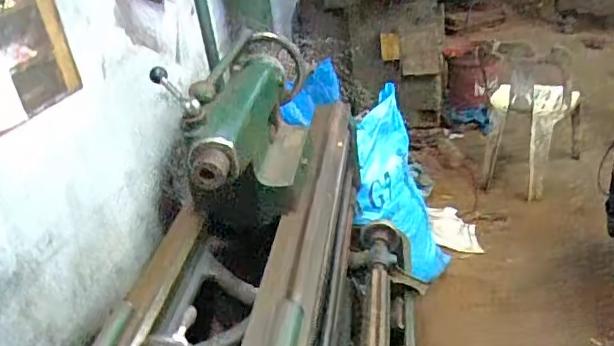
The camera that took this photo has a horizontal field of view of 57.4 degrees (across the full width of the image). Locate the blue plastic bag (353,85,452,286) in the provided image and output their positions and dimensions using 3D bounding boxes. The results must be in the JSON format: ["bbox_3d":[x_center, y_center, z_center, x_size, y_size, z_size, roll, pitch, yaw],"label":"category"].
[{"bbox_3d":[0.313,0.099,1.908,0.144,0.716,0.421,19,39,38],"label":"blue plastic bag"}]

